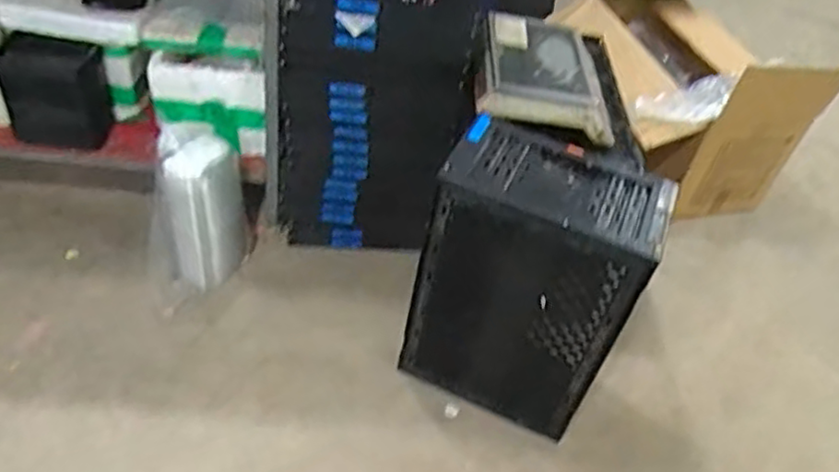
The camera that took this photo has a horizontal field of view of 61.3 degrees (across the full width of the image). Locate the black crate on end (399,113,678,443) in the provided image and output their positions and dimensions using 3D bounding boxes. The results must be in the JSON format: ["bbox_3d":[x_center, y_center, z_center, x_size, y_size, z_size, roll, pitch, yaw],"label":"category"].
[{"bbox_3d":[0.216,0.098,1.435,0.392,0.544,0.246,24,50,14],"label":"black crate on end"}]

